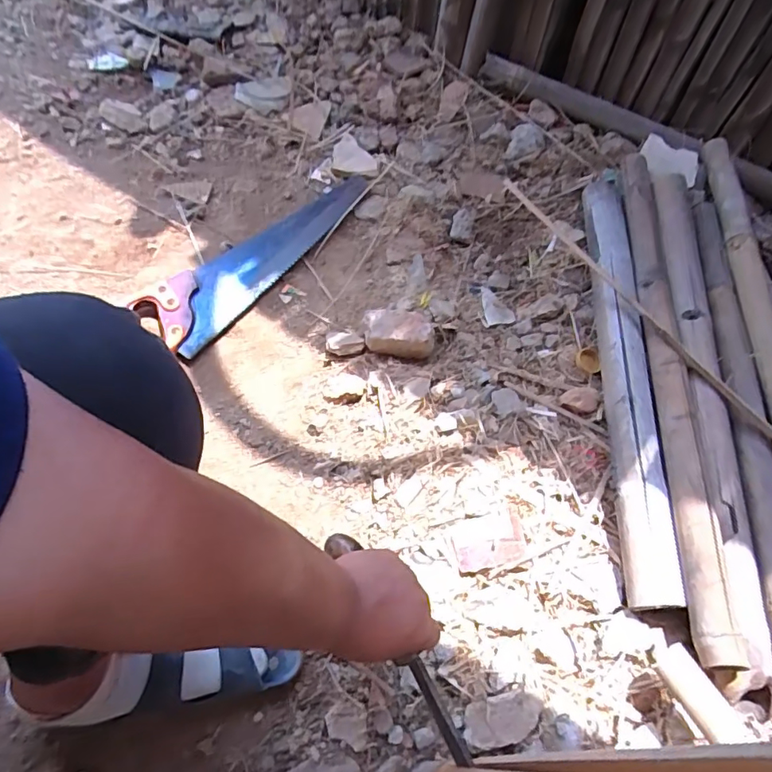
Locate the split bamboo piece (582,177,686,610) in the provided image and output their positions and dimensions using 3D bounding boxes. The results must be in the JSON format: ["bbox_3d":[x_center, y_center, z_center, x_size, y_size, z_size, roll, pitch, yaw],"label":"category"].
[{"bbox_3d":[0.340,-0.077,0.768,0.068,0.065,0.761,8,60,4],"label":"split bamboo piece"}]

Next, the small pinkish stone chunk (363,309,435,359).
[{"bbox_3d":[0.019,-0.080,0.782,0.100,0.039,0.060,1,59,0],"label":"small pinkish stone chunk"}]

